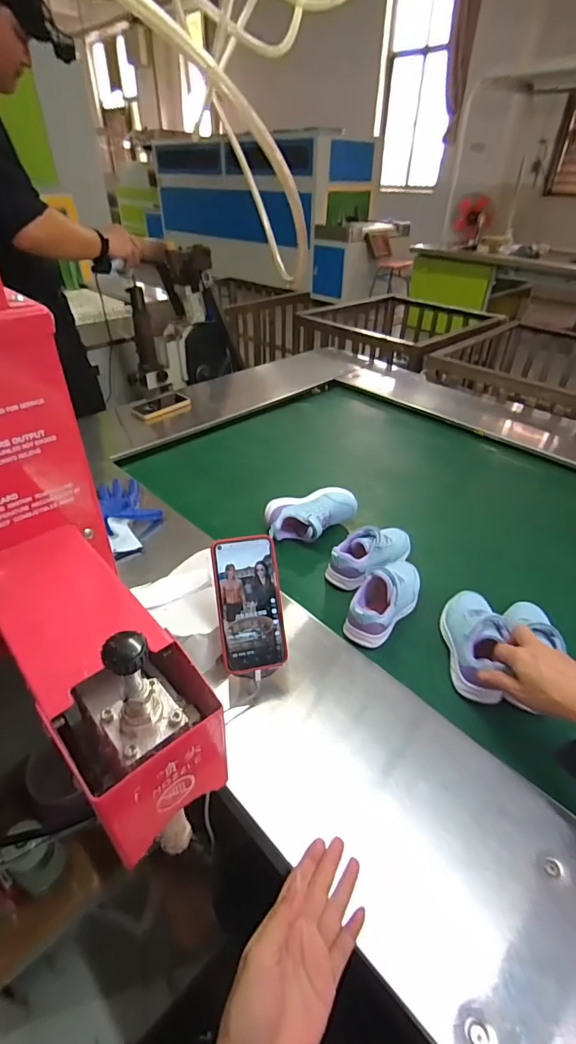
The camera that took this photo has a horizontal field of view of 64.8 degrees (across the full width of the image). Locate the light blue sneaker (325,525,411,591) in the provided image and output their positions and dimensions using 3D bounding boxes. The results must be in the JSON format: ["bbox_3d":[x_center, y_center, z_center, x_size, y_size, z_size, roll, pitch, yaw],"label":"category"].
[{"bbox_3d":[0.140,0.050,0.772,0.159,0.074,0.075,-26,45,-31],"label":"light blue sneaker"}]

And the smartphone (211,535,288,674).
[{"bbox_3d":[-0.048,0.100,0.562,0.078,0.161,0.007,-6,-6,-9],"label":"smartphone"}]

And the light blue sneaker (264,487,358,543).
[{"bbox_3d":[0.045,-0.008,0.844,0.163,0.063,0.086,-18,42,-23],"label":"light blue sneaker"}]

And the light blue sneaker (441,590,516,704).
[{"bbox_3d":[0.257,0.155,0.623,0.062,0.069,0.156,5,38,5],"label":"light blue sneaker"}]

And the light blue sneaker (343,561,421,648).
[{"bbox_3d":[0.149,0.112,0.685,0.068,0.082,0.153,24,43,27],"label":"light blue sneaker"}]

